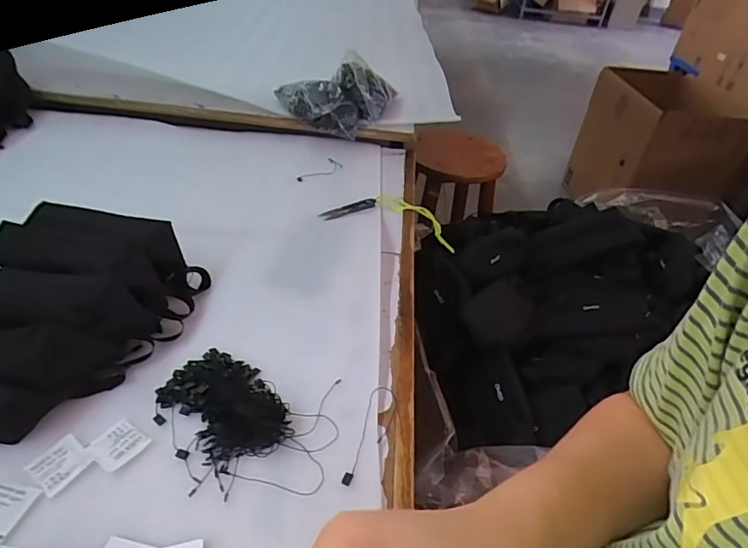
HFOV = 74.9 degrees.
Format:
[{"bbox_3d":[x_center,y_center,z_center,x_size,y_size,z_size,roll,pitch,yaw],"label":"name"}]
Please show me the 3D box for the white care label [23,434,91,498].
[{"bbox_3d":[-0.254,0.152,0.394,0.039,0.004,0.039,25,42,20],"label":"white care label"}]

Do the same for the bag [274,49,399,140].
[{"bbox_3d":[-0.063,-0.333,0.888,0.213,0.115,0.143,0,39,-9],"label":"bag"}]

